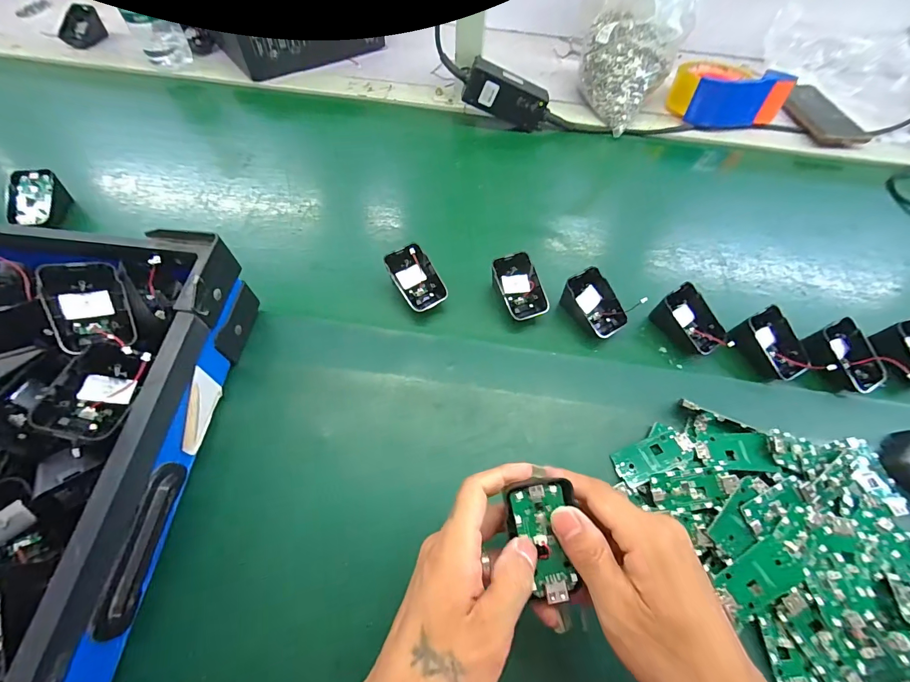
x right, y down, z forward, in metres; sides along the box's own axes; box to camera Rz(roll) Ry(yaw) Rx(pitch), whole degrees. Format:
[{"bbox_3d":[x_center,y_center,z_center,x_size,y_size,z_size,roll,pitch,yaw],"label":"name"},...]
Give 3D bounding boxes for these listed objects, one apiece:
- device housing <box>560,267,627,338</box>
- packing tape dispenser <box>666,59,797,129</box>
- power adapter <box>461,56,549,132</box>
[{"bbox_3d":[0.142,-0.037,0.401,0.047,0.036,0.067,-31,67,-18],"label":"device housing"},{"bbox_3d":[0.402,-0.367,0.580,0.150,0.065,0.105,35,65,15],"label":"packing tape dispenser"},{"bbox_3d":[0.072,-0.342,0.545,0.115,0.054,0.029,16,47,-16],"label":"power adapter"}]

